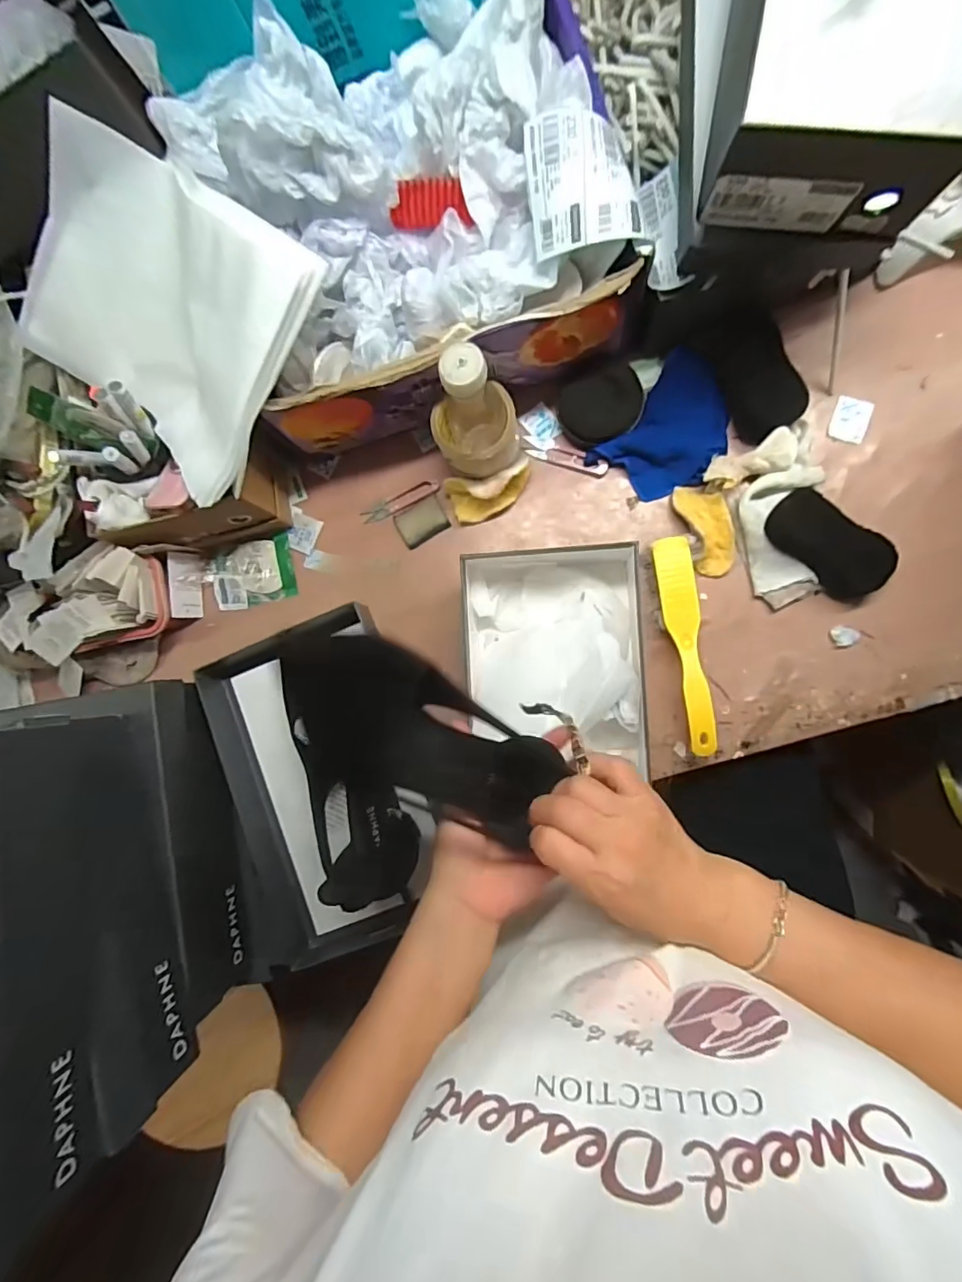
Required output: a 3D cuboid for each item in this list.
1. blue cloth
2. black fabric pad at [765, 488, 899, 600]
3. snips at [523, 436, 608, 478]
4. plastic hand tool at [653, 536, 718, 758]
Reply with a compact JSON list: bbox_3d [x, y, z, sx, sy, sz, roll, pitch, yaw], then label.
[{"bbox_3d":[0.207,-0.225,0.569,0.108,0.030,0.139,42,94,8],"label":"blue cloth"},{"bbox_3d":[0.357,-0.099,0.541,0.128,0.011,0.063,43,120,7],"label":"black fabric pad"},{"bbox_3d":[0.095,-0.212,0.598,0.101,0.008,0.026,22,91,9],"label":"snips"},{"bbox_3d":[0.212,0.004,0.552,0.038,0.038,0.222,-6,87,8],"label":"plastic hand tool"}]

